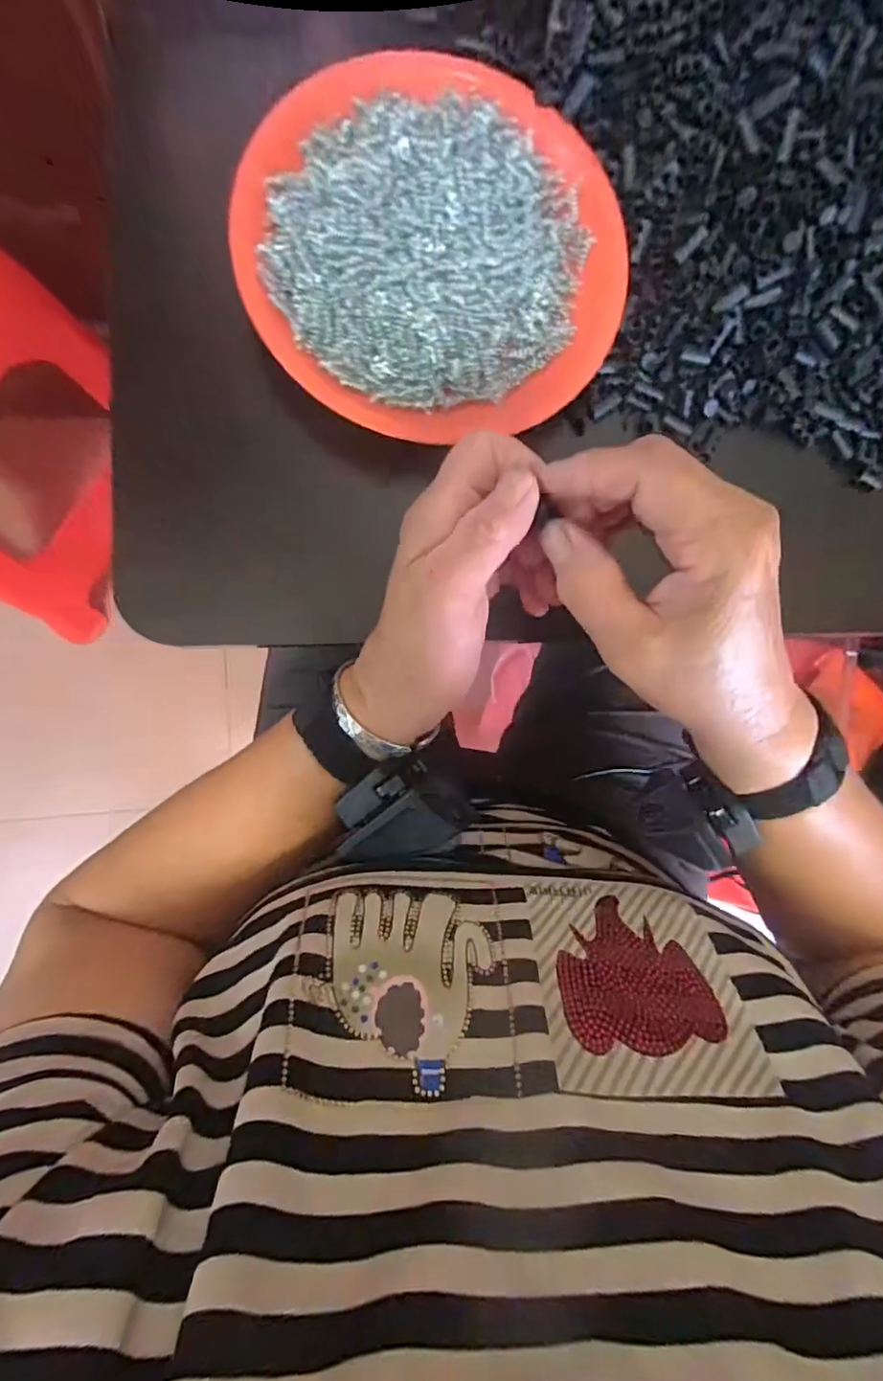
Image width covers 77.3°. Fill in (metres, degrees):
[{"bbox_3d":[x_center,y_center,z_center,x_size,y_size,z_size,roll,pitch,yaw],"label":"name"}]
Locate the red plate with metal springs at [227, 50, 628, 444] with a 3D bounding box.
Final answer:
[{"bbox_3d":[-0.003,-0.223,0.279,0.186,0.022,0.184,0,89,-7],"label":"red plate with metal springs"}]

